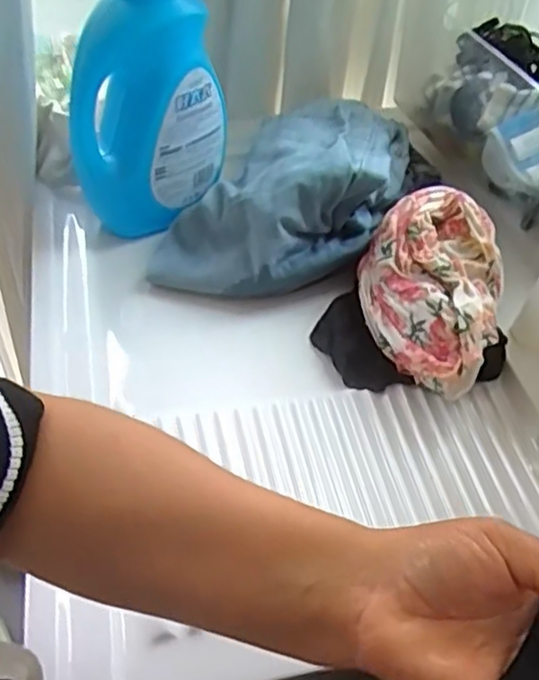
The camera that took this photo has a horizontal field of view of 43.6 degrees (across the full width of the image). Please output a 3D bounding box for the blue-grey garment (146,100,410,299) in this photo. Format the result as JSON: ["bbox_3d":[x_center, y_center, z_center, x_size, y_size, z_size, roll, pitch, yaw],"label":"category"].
[{"bbox_3d":[0.035,-0.179,0.724,0.201,0.104,0.342,21,50,16],"label":"blue-grey garment"}]

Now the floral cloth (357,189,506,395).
[{"bbox_3d":[0.146,-0.051,0.611,0.127,0.073,0.193,12,48,8],"label":"floral cloth"}]

